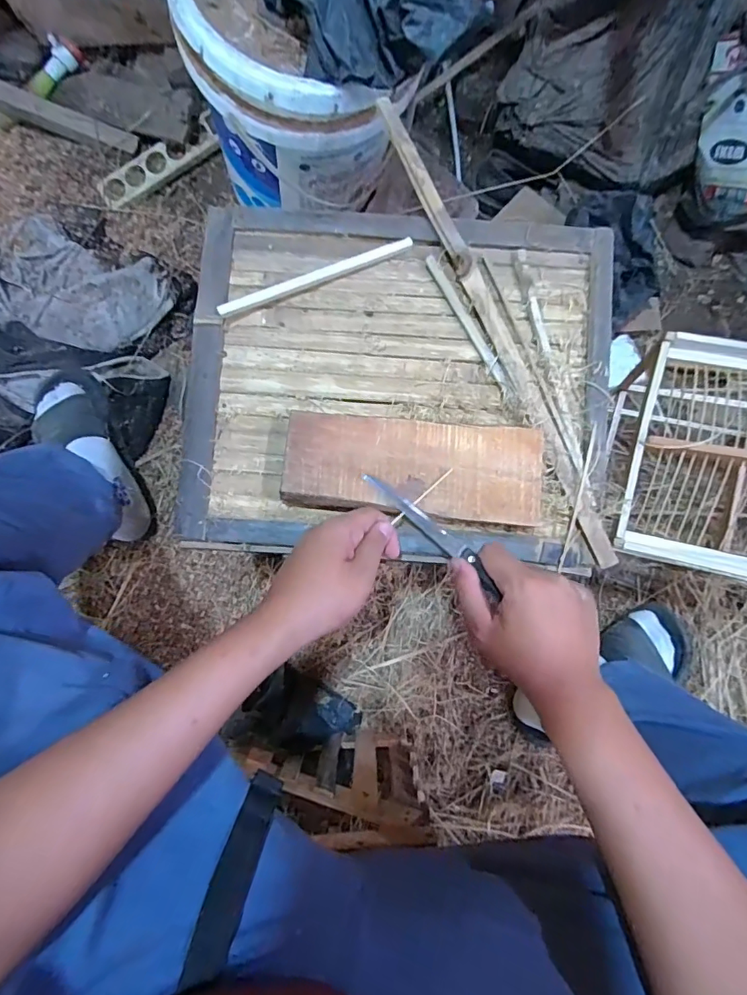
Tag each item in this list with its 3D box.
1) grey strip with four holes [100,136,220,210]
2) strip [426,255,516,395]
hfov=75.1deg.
[{"bbox_3d":[-0.381,-0.588,0.861,0.224,0.012,0.051,-30,108,2],"label":"grey strip with four holes"},{"bbox_3d":[0.094,-0.167,0.475,0.010,0.011,0.159,-28,81,-5],"label":"strip"}]

